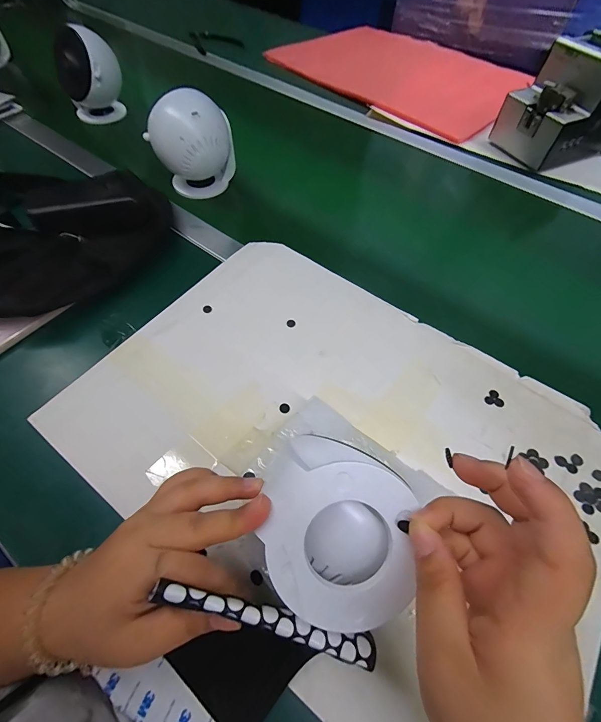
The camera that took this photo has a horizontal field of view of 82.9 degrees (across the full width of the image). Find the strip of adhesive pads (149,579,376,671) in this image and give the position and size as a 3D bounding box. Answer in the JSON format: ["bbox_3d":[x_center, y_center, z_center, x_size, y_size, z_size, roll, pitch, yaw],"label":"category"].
[{"bbox_3d":[-0.012,0.133,0.172,0.121,0.004,0.014,27,57,-13],"label":"strip of adhesive pads"}]

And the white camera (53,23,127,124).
[{"bbox_3d":[-0.365,-0.489,0.597,0.098,0.134,0.087,-20,61,-13],"label":"white camera"}]

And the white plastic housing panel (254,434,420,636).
[{"bbox_3d":[0.017,0.096,0.190,0.074,0.026,0.088,5,87,-1],"label":"white plastic housing panel"}]

